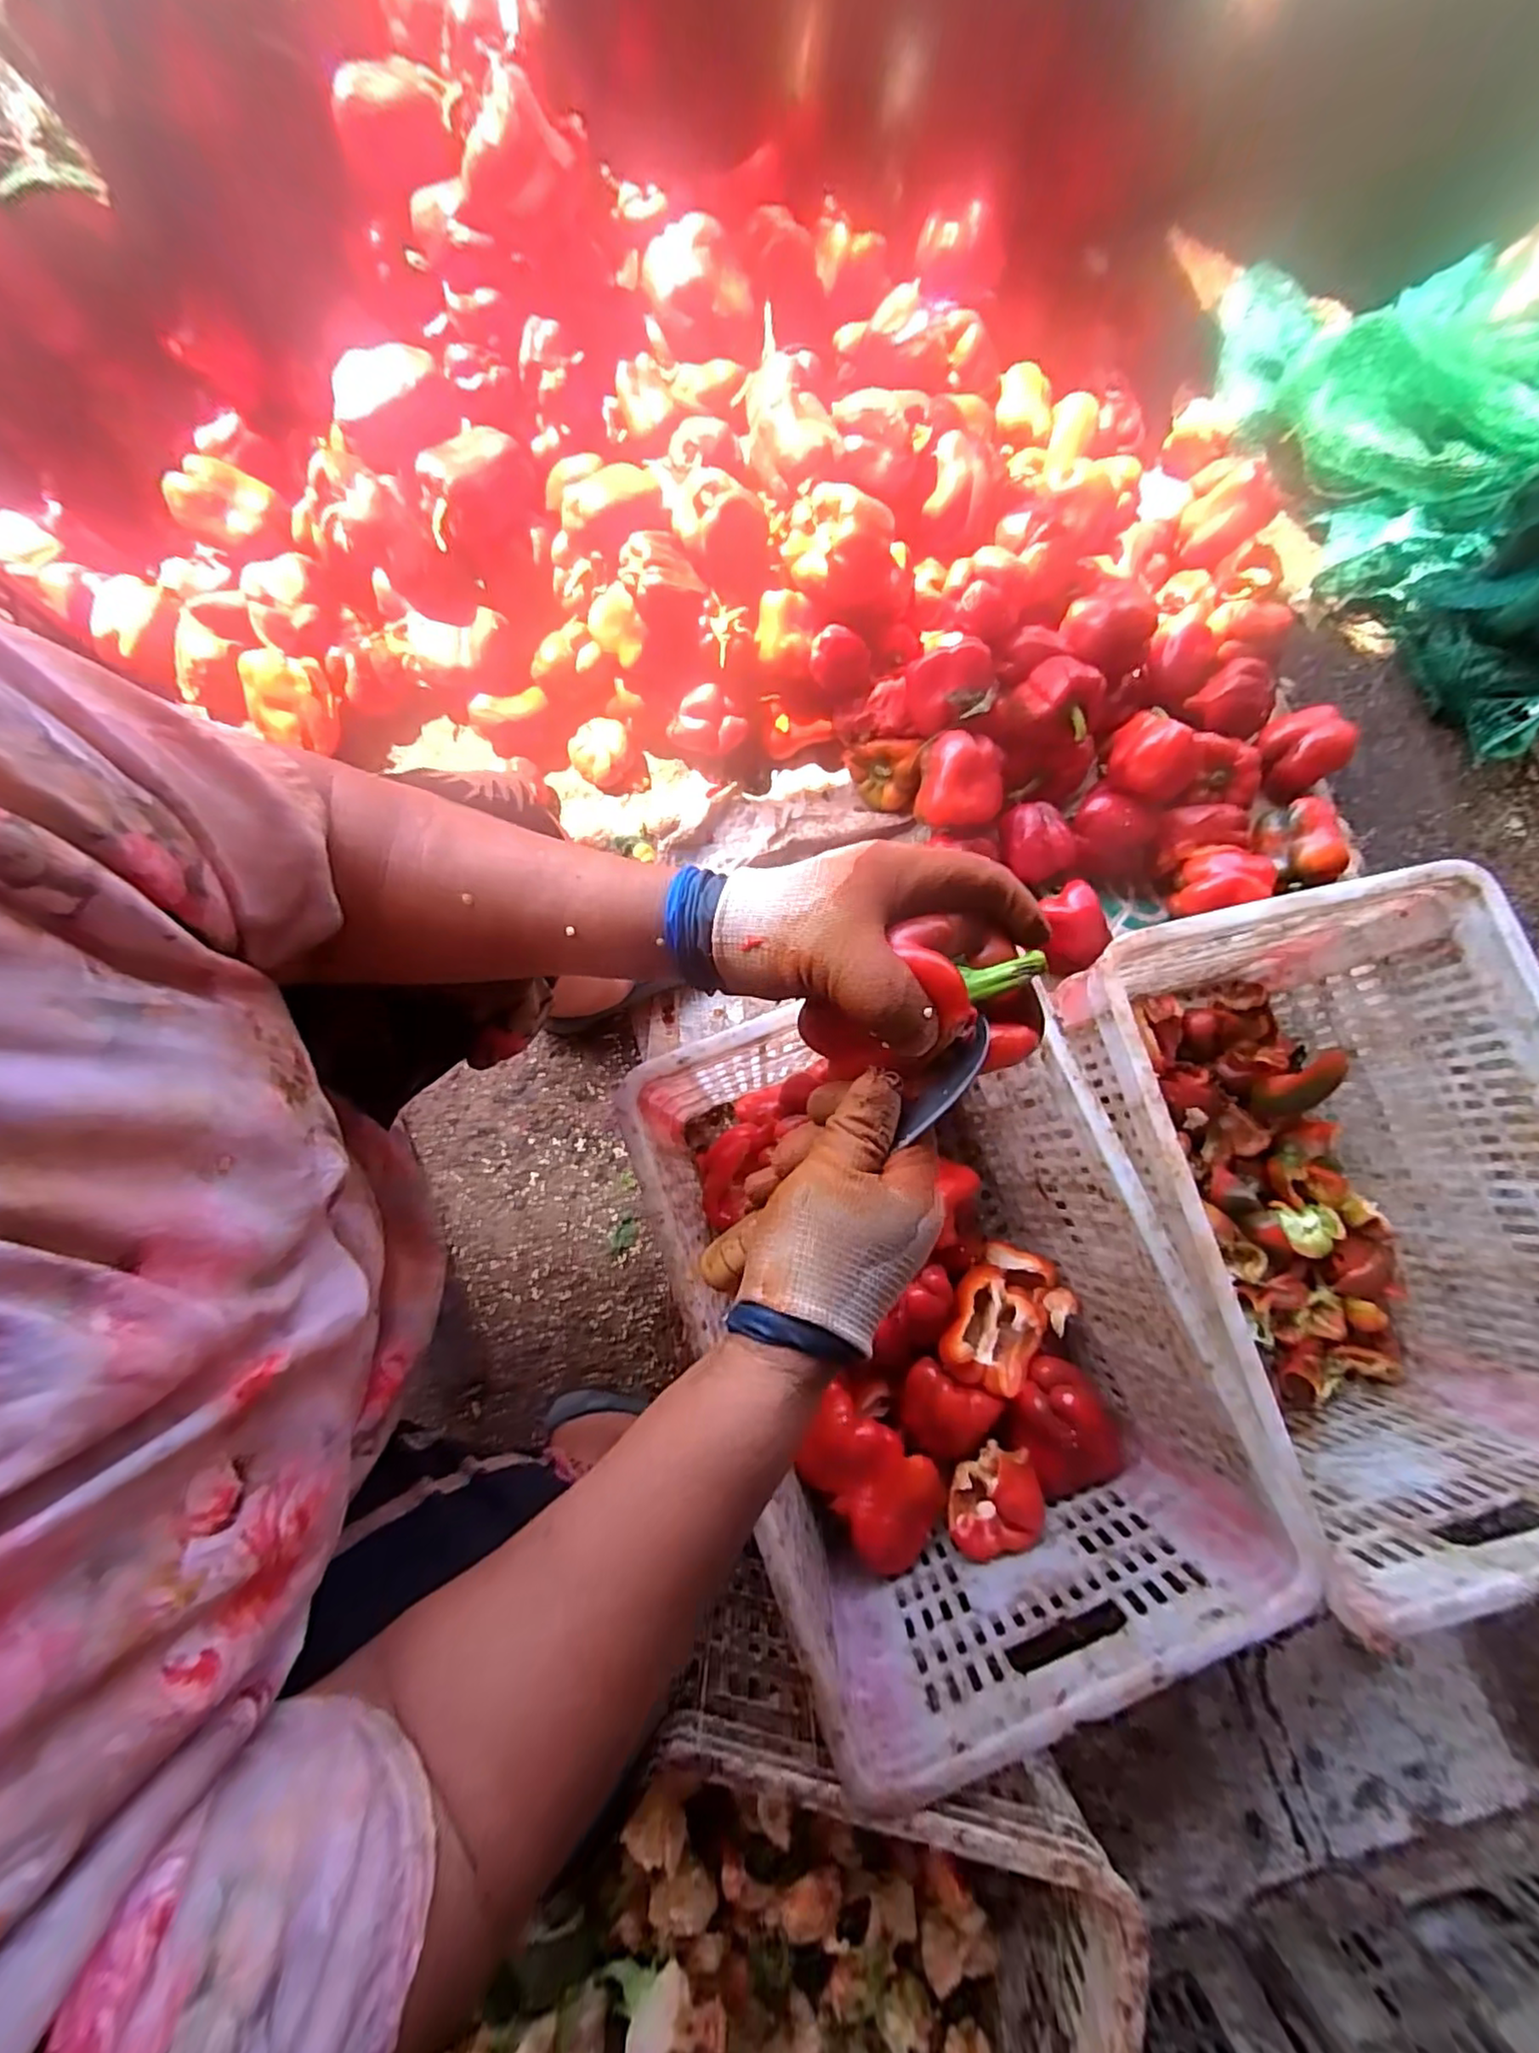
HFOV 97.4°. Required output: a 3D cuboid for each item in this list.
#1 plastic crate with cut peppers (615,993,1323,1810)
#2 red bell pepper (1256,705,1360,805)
[{"bbox_3d":[0.127,0.240,0.630,0.344,0.297,0.501,-21,79,-5],"label":"plastic crate with cut peppers"},{"bbox_3d":[0.671,-0.348,0.862,0.094,0.077,0.094,-33,80,-7],"label":"red bell pepper"}]

